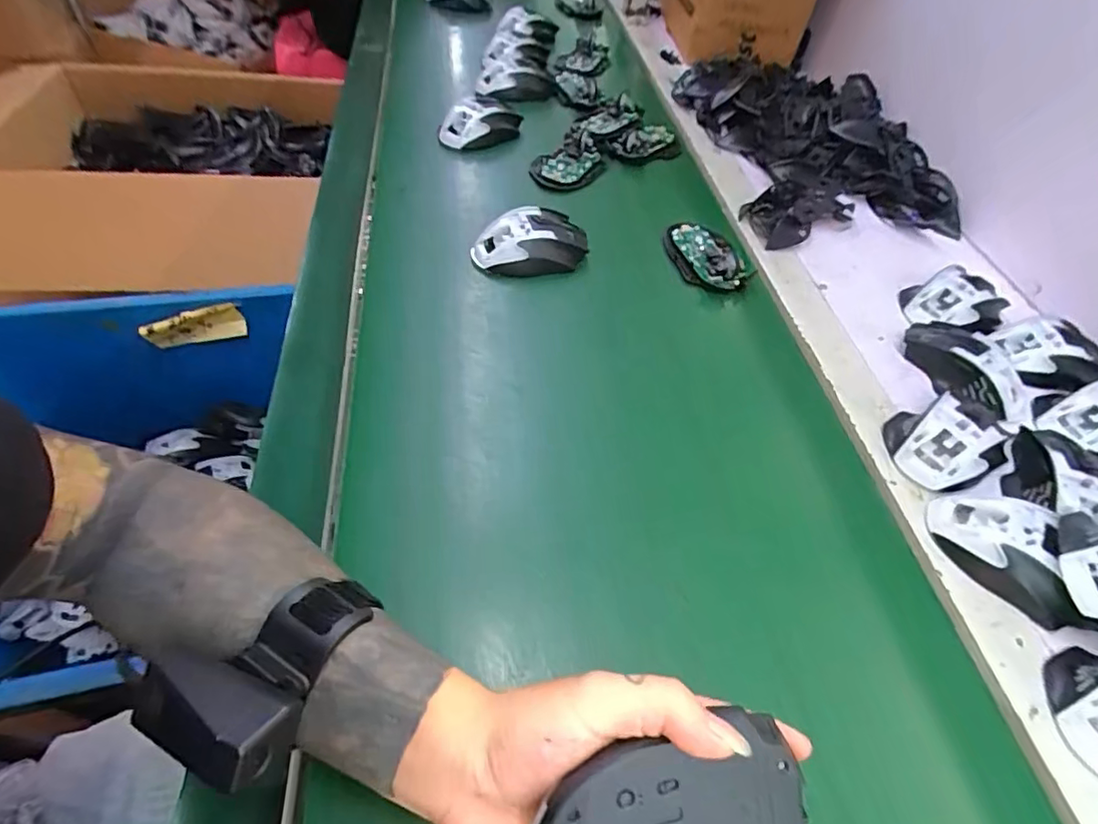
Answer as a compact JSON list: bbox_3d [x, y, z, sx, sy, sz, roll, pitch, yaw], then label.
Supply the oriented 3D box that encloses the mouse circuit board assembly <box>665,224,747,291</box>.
[{"bbox_3d":[0.158,-0.168,0.580,0.061,0.025,0.099,-8,54,-9],"label":"mouse circuit board assembly"}]

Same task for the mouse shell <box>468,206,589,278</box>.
[{"bbox_3d":[-0.018,-0.169,0.552,0.110,0.040,0.064,2,53,-2],"label":"mouse shell"}]

